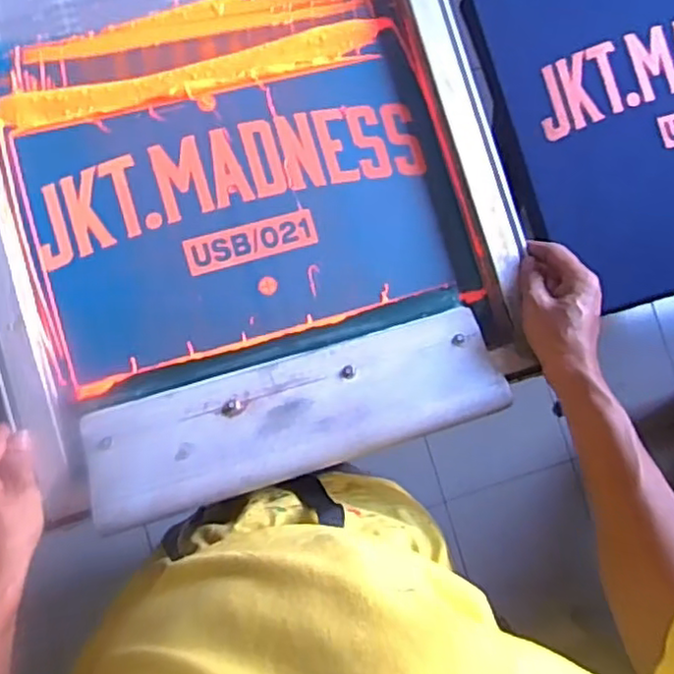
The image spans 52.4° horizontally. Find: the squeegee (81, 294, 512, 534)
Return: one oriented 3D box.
[{"bbox_3d":[-0.031,0.062,0.575,0.341,0.025,0.110,-17,65,-9],"label":"squeegee"}]

